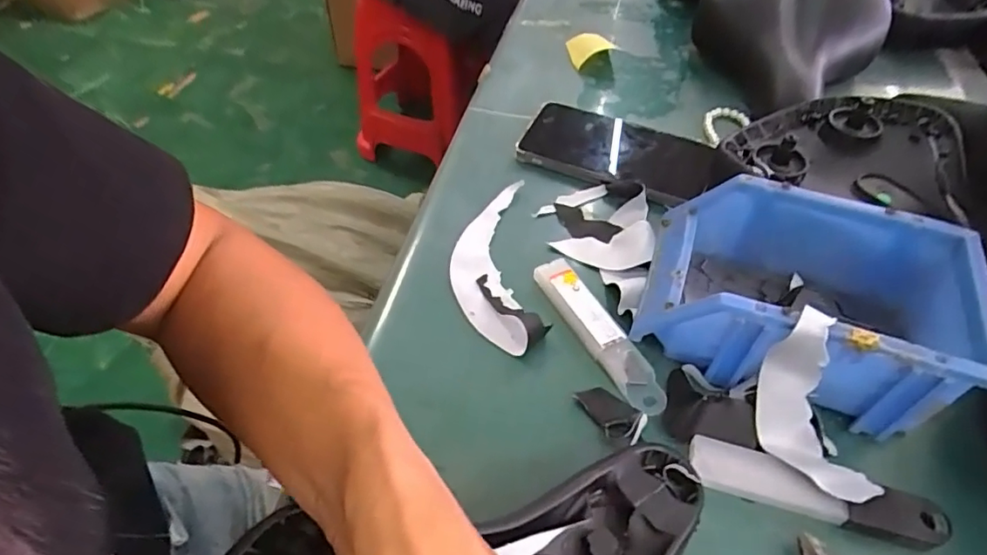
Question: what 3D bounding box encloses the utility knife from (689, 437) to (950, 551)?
[{"bbox_3d":[0.172,0.116,0.303,0.128,0.015,0.026,14,50,10],"label":"utility knife"}]

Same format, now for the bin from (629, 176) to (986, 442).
[{"bbox_3d":[0.194,0.012,0.352,0.184,0.073,0.121,17,51,12],"label":"bin"}]

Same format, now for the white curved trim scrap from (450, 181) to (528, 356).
[{"bbox_3d":[-0.002,-0.014,0.415,0.054,0.005,0.159,3,49,1],"label":"white curved trim scrap"}]

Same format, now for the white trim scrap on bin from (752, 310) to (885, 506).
[{"bbox_3d":[0.172,0.073,0.298,0.038,0.070,0.083,-17,52,-16],"label":"white trim scrap on bin"}]

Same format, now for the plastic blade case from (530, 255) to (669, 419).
[{"bbox_3d":[0.068,0.035,0.371,0.026,0.012,0.125,-20,53,-18],"label":"plastic blade case"}]

